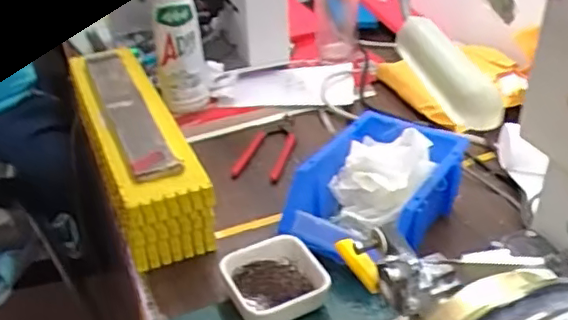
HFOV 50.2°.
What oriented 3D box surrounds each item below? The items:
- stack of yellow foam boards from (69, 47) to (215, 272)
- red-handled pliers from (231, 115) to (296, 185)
[{"bbox_3d":[-0.162,-0.010,0.676,0.083,0.104,0.288,-16,36,-19],"label":"stack of yellow foam boards"},{"bbox_3d":[-0.017,-0.022,0.765,0.063,0.018,0.142,6,35,13],"label":"red-handled pliers"}]

